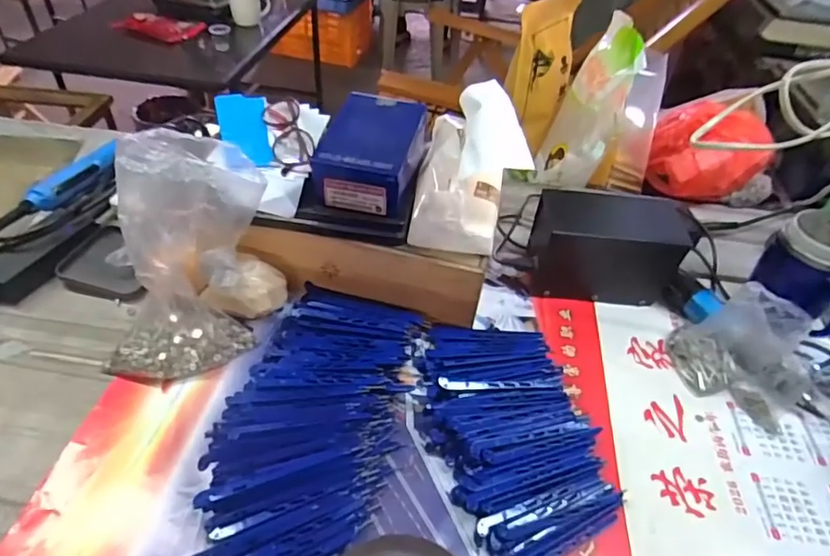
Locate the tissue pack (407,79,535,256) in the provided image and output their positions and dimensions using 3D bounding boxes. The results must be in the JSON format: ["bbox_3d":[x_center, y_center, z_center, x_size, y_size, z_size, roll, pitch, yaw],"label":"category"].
[{"bbox_3d":[0.062,-0.117,0.584,0.105,0.111,0.161,12,44,8],"label":"tissue pack"}]

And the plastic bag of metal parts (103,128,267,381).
[{"bbox_3d":[-0.220,-0.015,0.536,0.112,0.235,0.084,15,18,12],"label":"plastic bag of metal parts"}]

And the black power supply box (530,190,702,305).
[{"bbox_3d":[0.231,-0.037,0.666,0.167,0.107,0.084,5,42,1],"label":"black power supply box"}]

